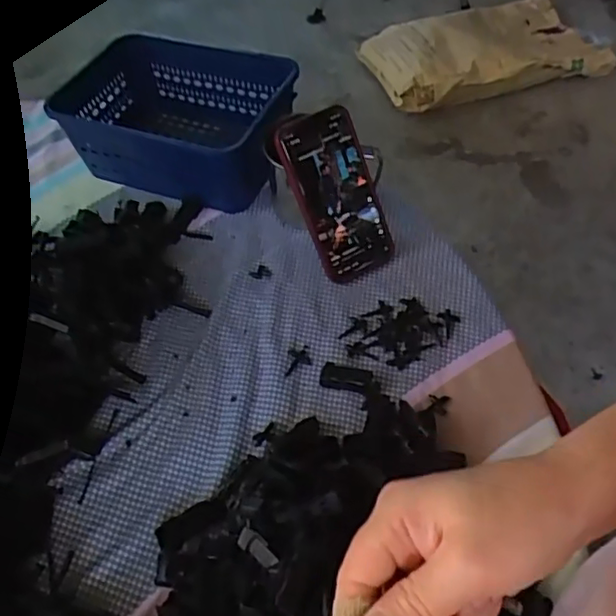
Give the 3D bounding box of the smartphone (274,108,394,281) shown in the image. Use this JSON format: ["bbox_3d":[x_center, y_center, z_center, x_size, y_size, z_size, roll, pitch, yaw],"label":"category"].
[{"bbox_3d":[0.029,-0.108,0.599,0.075,0.156,0.015,-28,18,-16],"label":"smartphone"}]

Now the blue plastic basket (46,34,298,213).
[{"bbox_3d":[-0.145,-0.221,0.719,0.254,0.093,0.177,19,57,17],"label":"blue plastic basket"}]

